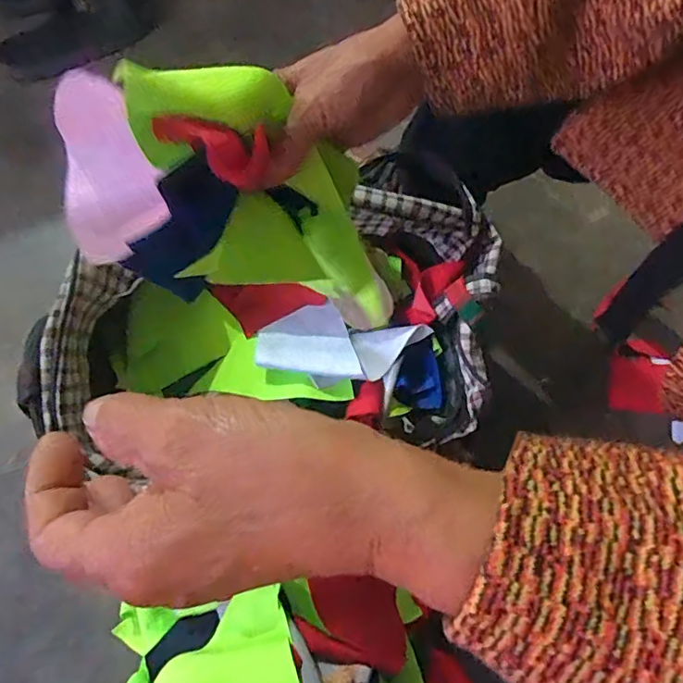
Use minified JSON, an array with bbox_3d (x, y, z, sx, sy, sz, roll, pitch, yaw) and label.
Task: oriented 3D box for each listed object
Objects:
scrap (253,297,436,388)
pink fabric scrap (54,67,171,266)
[{"bbox_3d":[-0.004,0.004,0.598,0.167,0.025,0.098,19,68,8],"label":"scrap"},{"bbox_3d":[-0.144,-0.101,0.341,0.057,0.123,0.022,15,40,5],"label":"pink fabric scrap"}]

